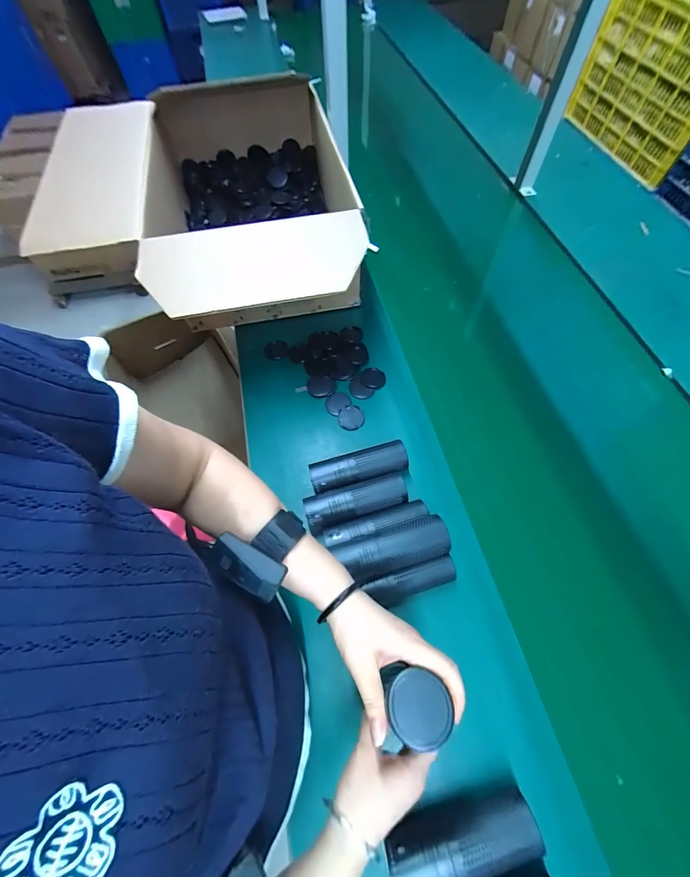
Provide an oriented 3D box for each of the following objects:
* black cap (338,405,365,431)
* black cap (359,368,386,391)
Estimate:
[{"bbox_3d":[0.012,-0.039,0.645,0.049,0.004,0.052,-1,62,1],"label":"black cap"},{"bbox_3d":[0.057,-0.121,0.688,0.050,0.008,0.049,-1,62,1],"label":"black cap"}]

